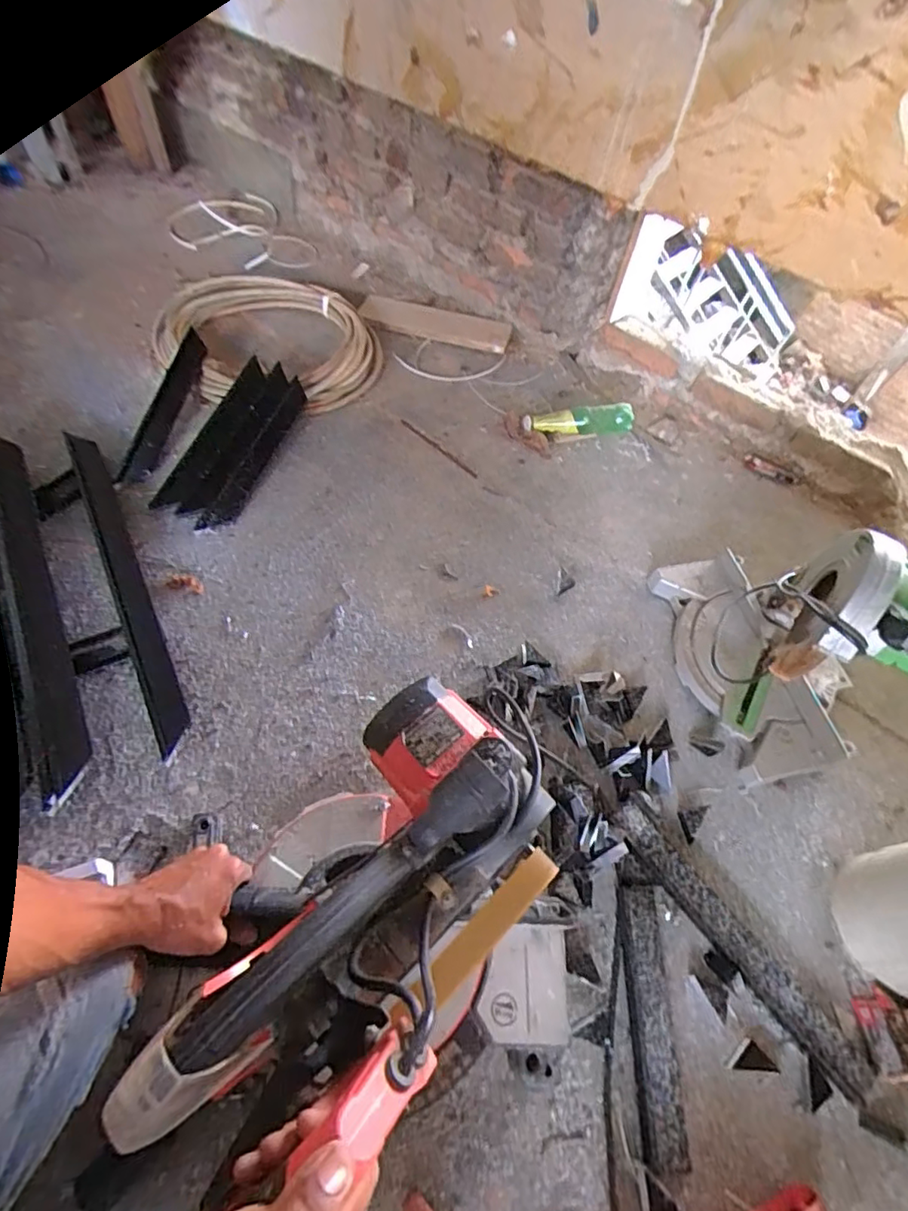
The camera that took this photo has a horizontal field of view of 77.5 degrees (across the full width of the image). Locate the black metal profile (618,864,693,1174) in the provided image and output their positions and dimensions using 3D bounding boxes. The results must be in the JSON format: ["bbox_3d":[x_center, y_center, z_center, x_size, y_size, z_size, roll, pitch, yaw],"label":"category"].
[{"bbox_3d":[0.225,0.453,0.650,0.045,0.020,0.281,5,57,-4],"label":"black metal profile"}]

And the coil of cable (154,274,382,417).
[{"bbox_3d":[-0.399,-0.567,1.216,0.482,0.066,0.375,6,57,-3],"label":"coil of cable"}]

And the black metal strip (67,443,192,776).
[{"bbox_3d":[-0.500,-0.050,0.852,0.047,0.028,0.607,-23,63,-20],"label":"black metal strip"}]

